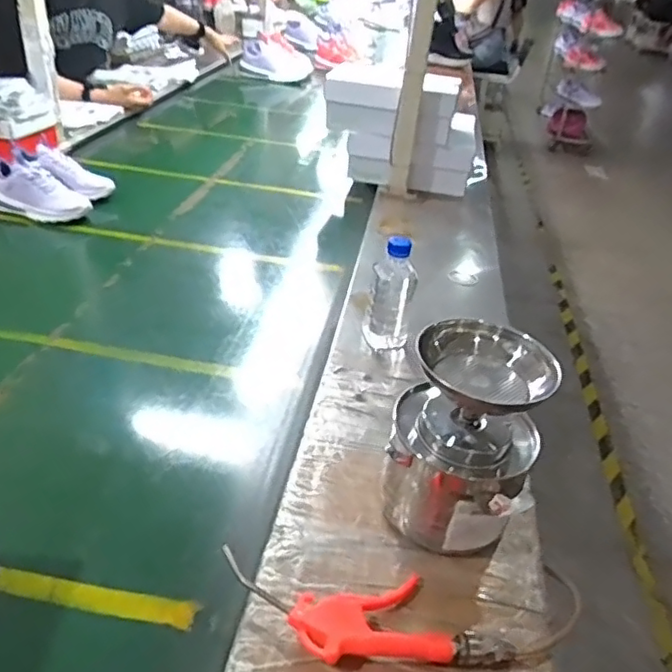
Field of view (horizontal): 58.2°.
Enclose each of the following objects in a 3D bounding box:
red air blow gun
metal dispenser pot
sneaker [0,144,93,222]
[{"bbox_3d":[0.024,0.234,0.514,0.235,0.026,0.090,2,33,-4],"label":"red air blow gun"},{"bbox_3d":[0.124,0.100,0.581,0.124,0.203,0.129,4,33,-2],"label":"metal dispenser pot"},{"bbox_3d":[-0.585,-0.293,1.190,0.189,0.094,0.087,15,35,15],"label":"sneaker"}]

